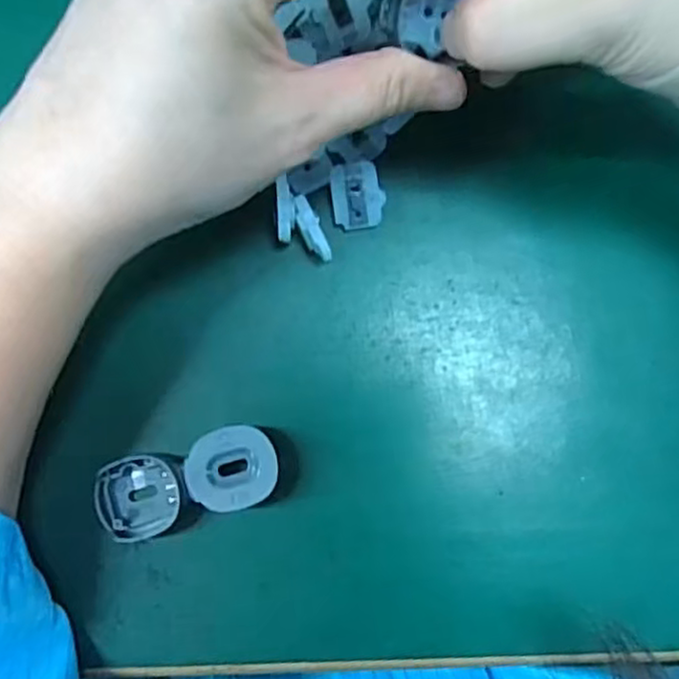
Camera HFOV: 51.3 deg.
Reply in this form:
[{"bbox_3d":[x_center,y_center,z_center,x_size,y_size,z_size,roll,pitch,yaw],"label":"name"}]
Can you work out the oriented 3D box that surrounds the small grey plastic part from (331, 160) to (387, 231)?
[{"bbox_3d":[0.006,-0.049,0.238,0.017,0.004,0.021,-9,83,-2],"label":"small grey plastic part"}]

